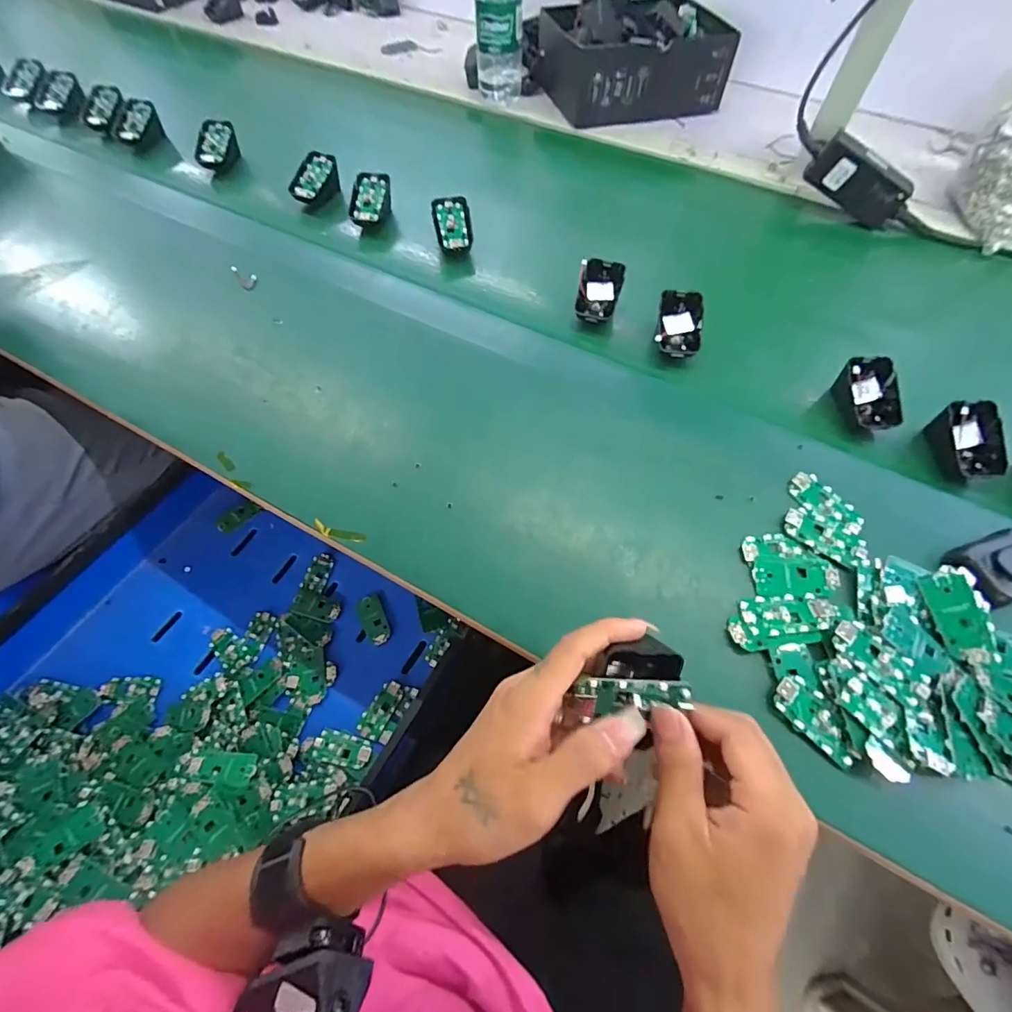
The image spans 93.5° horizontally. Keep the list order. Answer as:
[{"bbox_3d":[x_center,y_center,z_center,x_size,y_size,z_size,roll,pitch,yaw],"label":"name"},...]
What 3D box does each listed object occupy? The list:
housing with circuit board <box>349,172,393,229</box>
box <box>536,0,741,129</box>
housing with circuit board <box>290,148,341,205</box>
[{"bbox_3d":[-0.170,-0.382,0.598,0.044,0.024,0.073,11,76,-3],"label":"housing with circuit board"},{"bbox_3d":[0.195,-0.678,0.718,0.258,0.089,0.182,-15,63,-7],"label":"box"},{"bbox_3d":[-0.252,-0.424,0.626,0.043,0.045,0.072,36,70,19],"label":"housing with circuit board"}]

